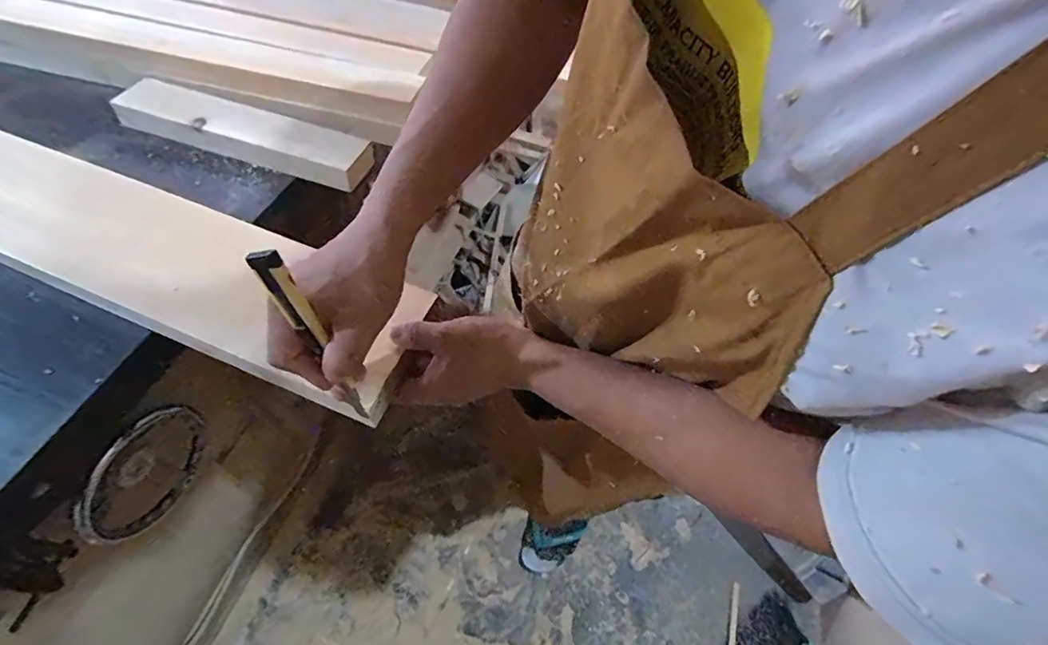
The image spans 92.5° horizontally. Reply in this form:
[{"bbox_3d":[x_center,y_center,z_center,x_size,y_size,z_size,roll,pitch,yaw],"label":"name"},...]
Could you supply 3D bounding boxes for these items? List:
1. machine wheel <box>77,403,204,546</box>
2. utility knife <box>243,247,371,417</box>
[{"bbox_3d":[-0.455,0.183,0.609,0.022,0.152,0.160,20,57,7],"label":"machine wheel"},{"bbox_3d":[-0.142,0.018,0.353,0.020,0.163,0.014,26,56,32],"label":"utility knife"}]

